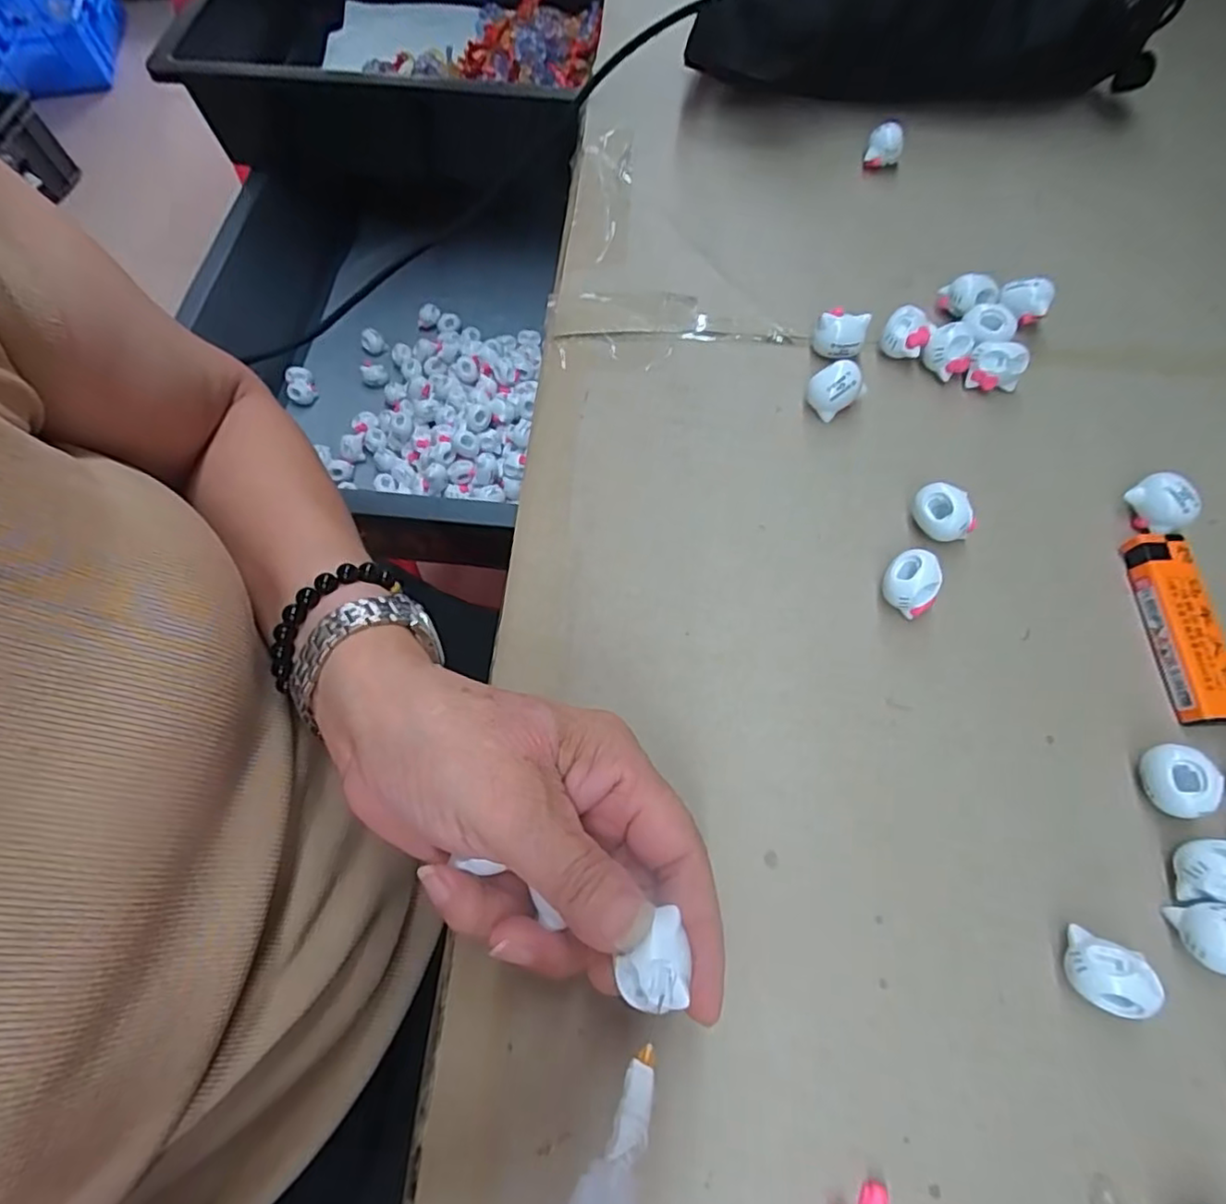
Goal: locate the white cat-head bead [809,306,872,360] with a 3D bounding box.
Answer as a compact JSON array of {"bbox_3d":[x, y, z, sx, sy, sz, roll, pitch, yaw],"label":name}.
[{"bbox_3d":[0.114,-0.133,0.314,0.024,0.025,0.015,24,70,11],"label":"white cat-head bead"}]

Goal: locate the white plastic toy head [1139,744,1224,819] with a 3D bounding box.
[{"bbox_3d":[0.211,0.067,0.232,0.017,0.018,0.025,-7,67,-1],"label":"white plastic toy head"}]

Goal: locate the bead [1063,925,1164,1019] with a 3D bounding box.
[{"bbox_3d":[0.165,0.125,0.208,0.023,0.019,0.020,29,71,13],"label":"bead"}]

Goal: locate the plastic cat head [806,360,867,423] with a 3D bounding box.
[{"bbox_3d":[0.108,-0.104,0.301,0.023,0.023,0.020,-31,70,-11],"label":"plastic cat head"}]

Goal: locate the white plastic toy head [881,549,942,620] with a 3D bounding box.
[{"bbox_3d":[0.125,-0.007,0.262,0.023,0.022,0.023,-1,67,2],"label":"white plastic toy head"}]

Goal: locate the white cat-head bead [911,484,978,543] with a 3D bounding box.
[{"bbox_3d":[0.144,-0.038,0.273,0.026,0.022,0.016,41,74,17],"label":"white cat-head bead"}]

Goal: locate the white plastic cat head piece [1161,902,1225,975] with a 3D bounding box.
[{"bbox_3d":[0.207,0.115,0.212,0.020,0.019,0.022,3,67,3],"label":"white plastic cat head piece"}]

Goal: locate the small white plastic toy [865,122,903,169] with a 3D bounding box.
[{"bbox_3d":[0.165,-0.277,0.376,0.019,0.020,0.012,26,70,12],"label":"small white plastic toy"}]

